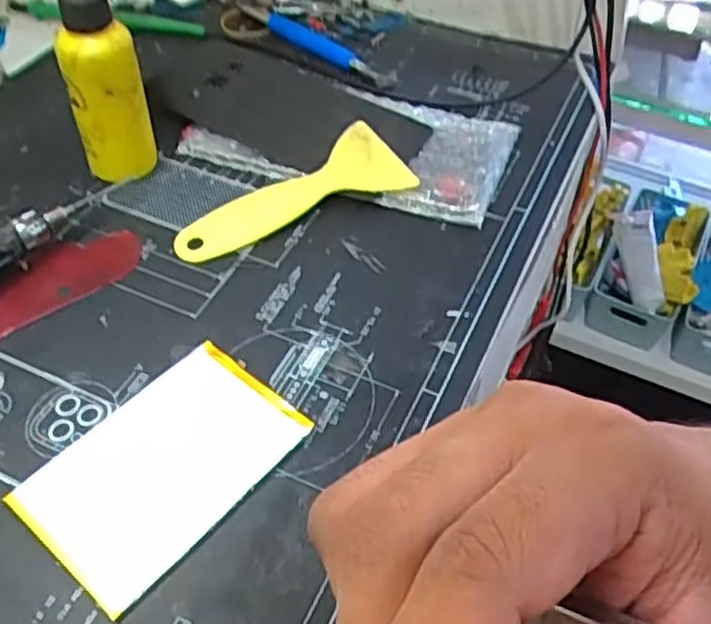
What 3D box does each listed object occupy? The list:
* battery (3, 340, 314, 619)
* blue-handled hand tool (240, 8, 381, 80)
[{"bbox_3d":[-0.073,0.056,0.282,0.065,0.006,0.097,34,55,22],"label":"battery"},{"bbox_3d":[-0.032,-0.175,0.469,0.114,0.013,0.016,35,56,23],"label":"blue-handled hand tool"}]

